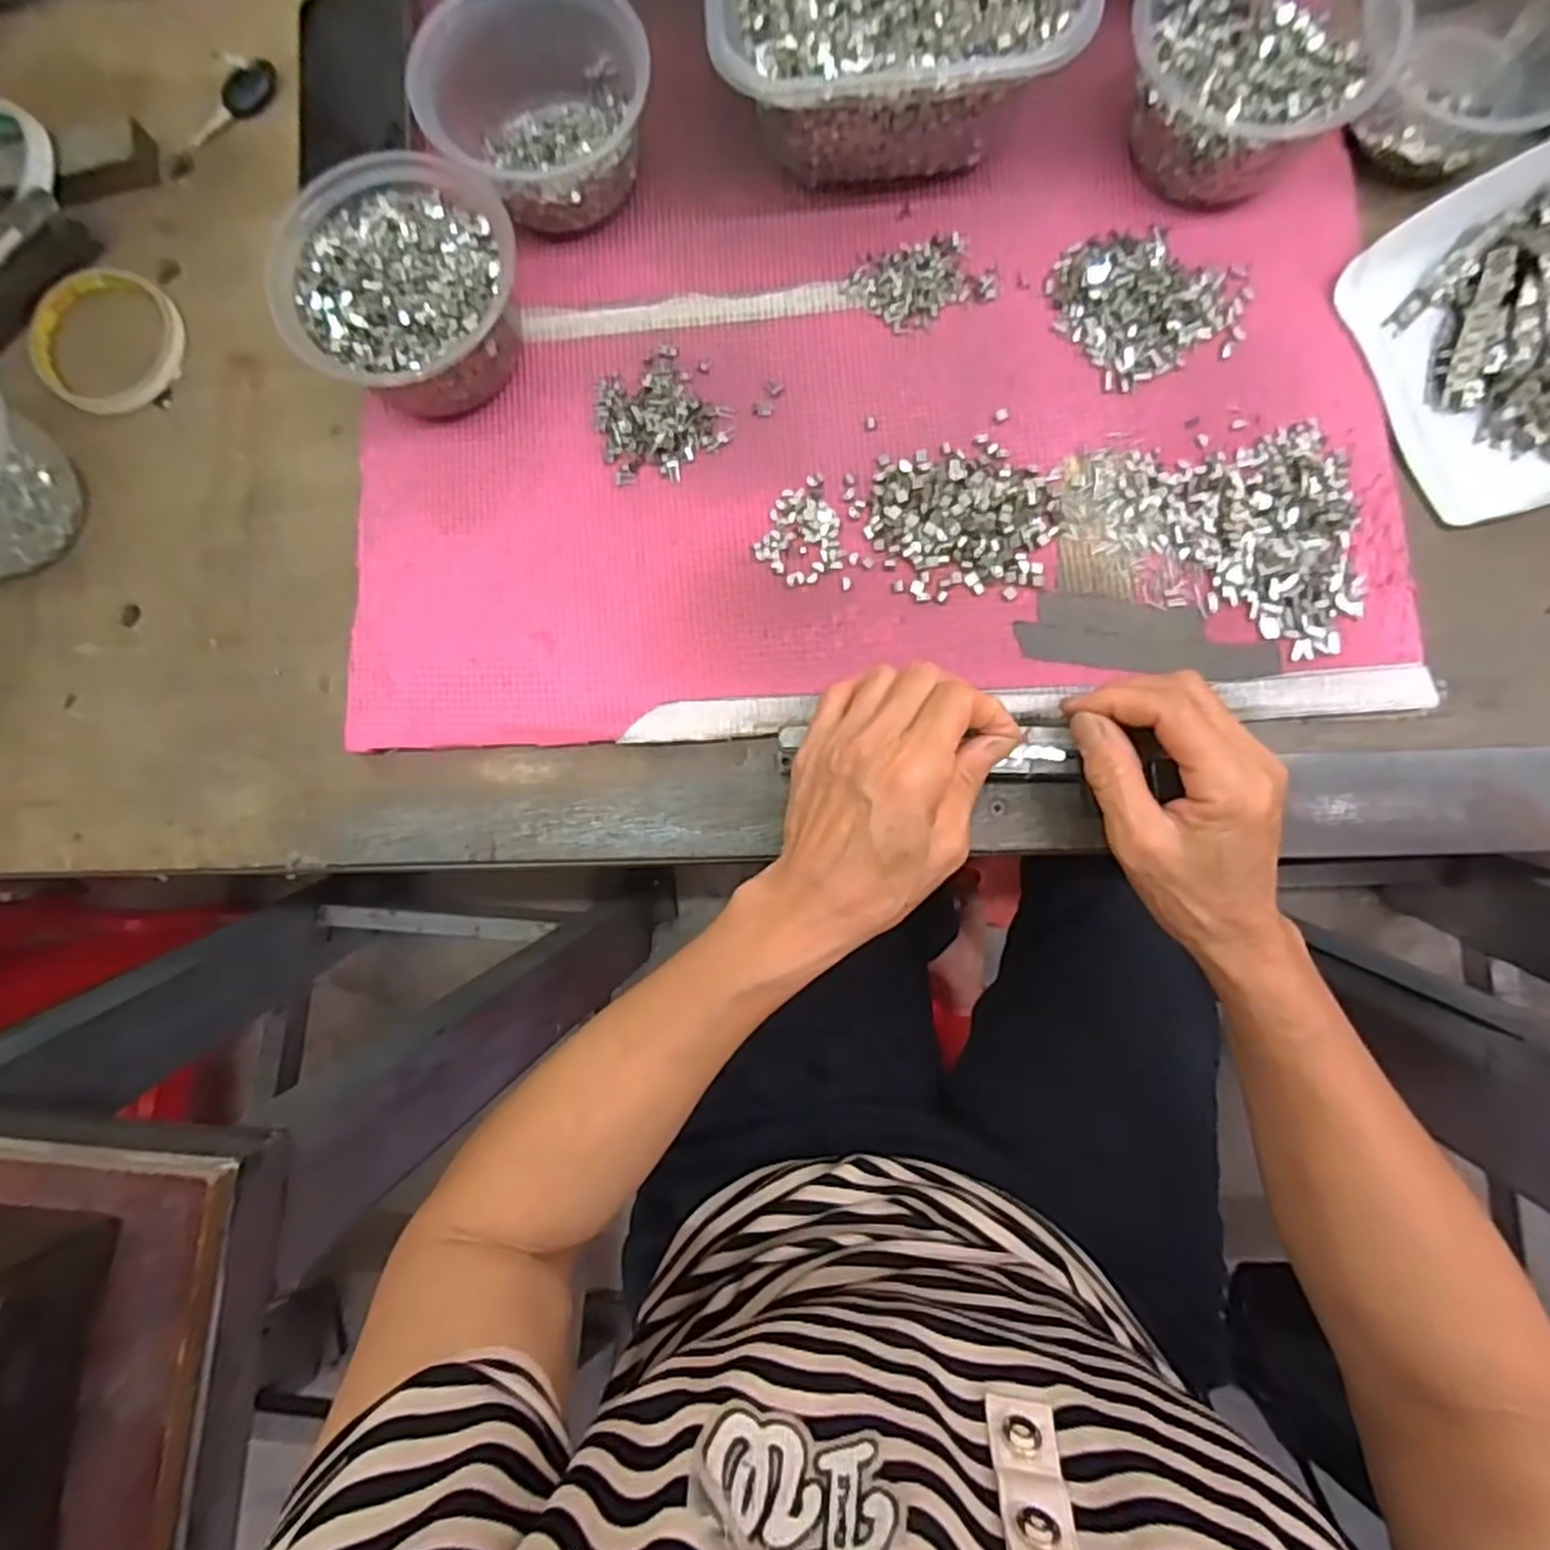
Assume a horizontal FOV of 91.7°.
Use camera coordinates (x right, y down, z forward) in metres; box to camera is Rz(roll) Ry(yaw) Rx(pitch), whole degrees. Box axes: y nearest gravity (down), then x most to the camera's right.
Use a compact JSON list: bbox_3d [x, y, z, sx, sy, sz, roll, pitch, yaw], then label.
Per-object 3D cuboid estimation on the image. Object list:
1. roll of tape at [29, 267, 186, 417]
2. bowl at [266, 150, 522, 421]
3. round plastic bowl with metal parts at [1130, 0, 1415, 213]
[{"bbox_3d":[-0.380,-0.247,0.429,0.085,0.013,0.082,0,83,3],"label":"roll of tape"},{"bbox_3d":[-0.179,-0.239,0.379,0.112,0.062,0.104,0,83,3],"label":"bowl"},{"bbox_3d":[0.227,-0.345,0.364,0.112,0.057,0.111,0,83,3],"label":"round plastic bowl with metal parts"}]

